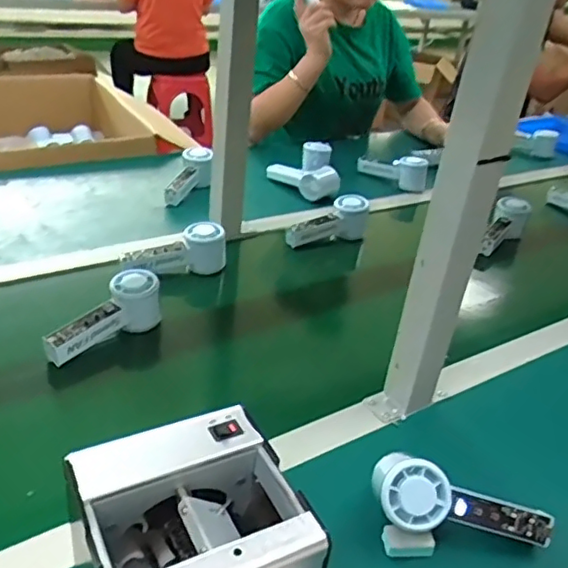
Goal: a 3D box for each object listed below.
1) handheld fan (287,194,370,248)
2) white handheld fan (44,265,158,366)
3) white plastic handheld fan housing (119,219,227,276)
[{"bbox_3d":[0.068,-0.103,1.004,0.148,0.073,0.044,-14,37,-30],"label":"handheld fan"},{"bbox_3d":[-0.213,0.045,0.724,0.051,0.059,0.150,28,49,31],"label":"white handheld fan"},{"bbox_3d":[-0.150,-0.047,0.857,0.158,0.058,0.054,-12,36,-28],"label":"white plastic handheld fan housing"}]

